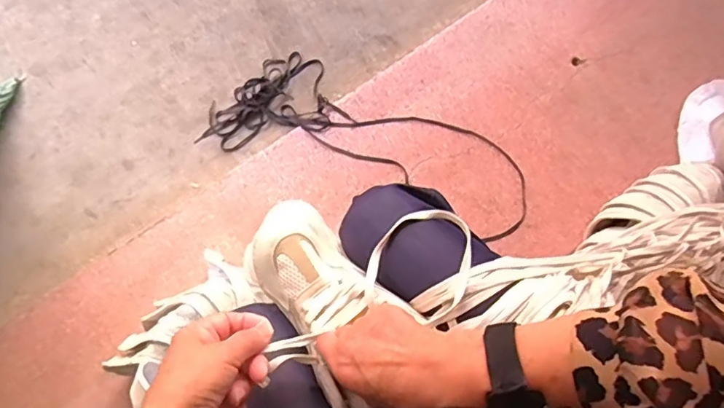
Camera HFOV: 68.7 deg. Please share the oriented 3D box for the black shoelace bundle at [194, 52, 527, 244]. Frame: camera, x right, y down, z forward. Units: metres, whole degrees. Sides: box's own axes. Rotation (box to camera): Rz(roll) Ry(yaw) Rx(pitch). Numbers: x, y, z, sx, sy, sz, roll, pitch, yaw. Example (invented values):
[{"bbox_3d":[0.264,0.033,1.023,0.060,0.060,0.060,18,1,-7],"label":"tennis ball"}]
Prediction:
[{"bbox_3d":[0.017,-0.111,0.971,0.580,0.023,0.220,23,72,10],"label":"black shoelace bundle"}]

